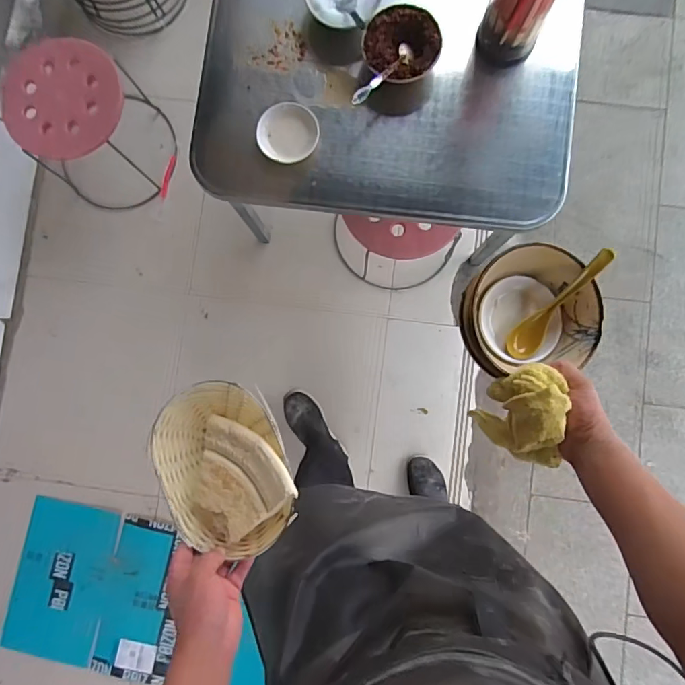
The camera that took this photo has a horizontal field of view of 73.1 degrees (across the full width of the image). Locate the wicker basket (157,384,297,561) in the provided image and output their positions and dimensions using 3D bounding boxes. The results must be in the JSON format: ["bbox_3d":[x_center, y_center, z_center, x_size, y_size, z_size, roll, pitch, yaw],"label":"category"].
[{"bbox_3d":[-0.146,0.153,0.559,0.157,0.056,0.204,-21,85,-1],"label":"wicker basket"}]

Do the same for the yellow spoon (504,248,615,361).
[{"bbox_3d":[0.273,-0.048,0.582,0.038,0.034,0.166,41,107,4],"label":"yellow spoon"}]

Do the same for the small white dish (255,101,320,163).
[{"bbox_3d":[-0.099,-0.379,0.835,0.109,0.018,0.102,4,87,2],"label":"small white dish"}]

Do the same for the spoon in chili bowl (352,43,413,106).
[{"bbox_3d":[0.071,-0.461,0.797,0.031,0.018,0.141,42,89,4],"label":"spoon in chili bowl"}]

